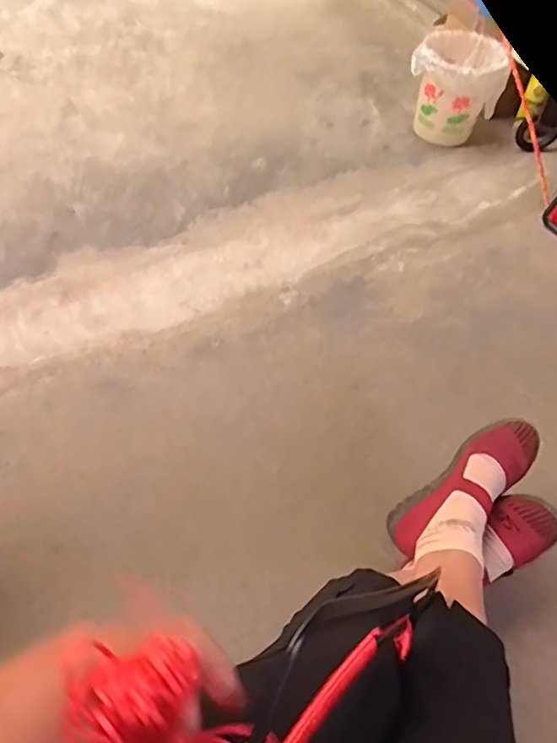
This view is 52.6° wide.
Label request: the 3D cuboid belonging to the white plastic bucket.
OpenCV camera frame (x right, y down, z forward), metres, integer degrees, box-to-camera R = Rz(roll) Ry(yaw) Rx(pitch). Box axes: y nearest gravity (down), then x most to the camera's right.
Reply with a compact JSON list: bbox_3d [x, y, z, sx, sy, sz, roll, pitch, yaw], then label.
[{"bbox_3d":[0.482,-0.773,1.557,0.245,0.231,0.203,17,56,9],"label":"white plastic bucket"}]

